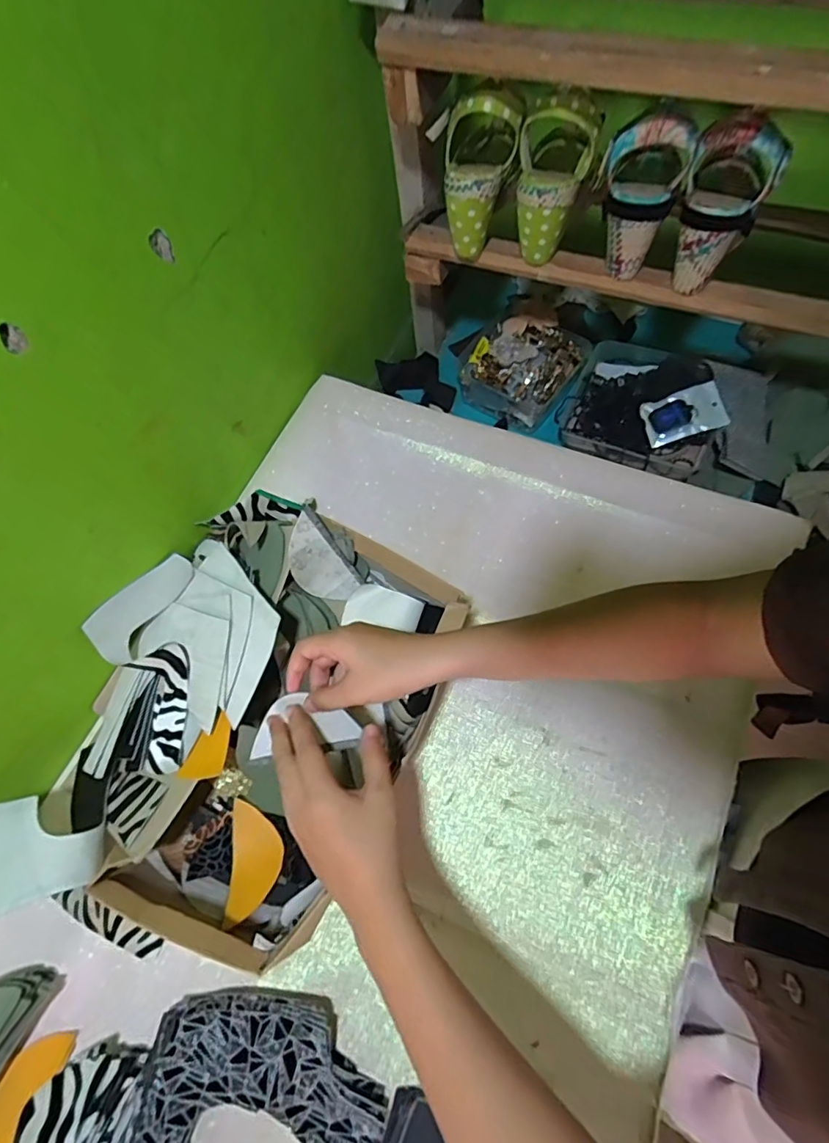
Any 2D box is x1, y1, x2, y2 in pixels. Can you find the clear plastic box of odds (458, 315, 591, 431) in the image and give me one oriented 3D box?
[{"bbox_3d":[0.158,-0.320,0.840,0.192,0.074,0.157,24,69,16],"label":"clear plastic box of odds"}]

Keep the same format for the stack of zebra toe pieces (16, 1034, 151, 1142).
[{"bbox_3d":[-0.268,0.441,0.419,0.074,0.035,0.114,11,66,10],"label":"stack of zebra toe pieces"}]

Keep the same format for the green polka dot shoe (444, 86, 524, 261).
[{"bbox_3d":[0.062,-0.430,0.585,0.082,0.154,0.070,17,43,5],"label":"green polka dot shoe"}]

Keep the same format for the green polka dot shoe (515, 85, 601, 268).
[{"bbox_3d":[0.147,-0.412,0.570,0.078,0.148,0.068,9,39,2],"label":"green polka dot shoe"}]

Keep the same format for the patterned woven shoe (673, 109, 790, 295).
[{"bbox_3d":[0.297,-0.352,0.521,0.069,0.144,0.063,8,40,1],"label":"patterned woven shoe"}]

